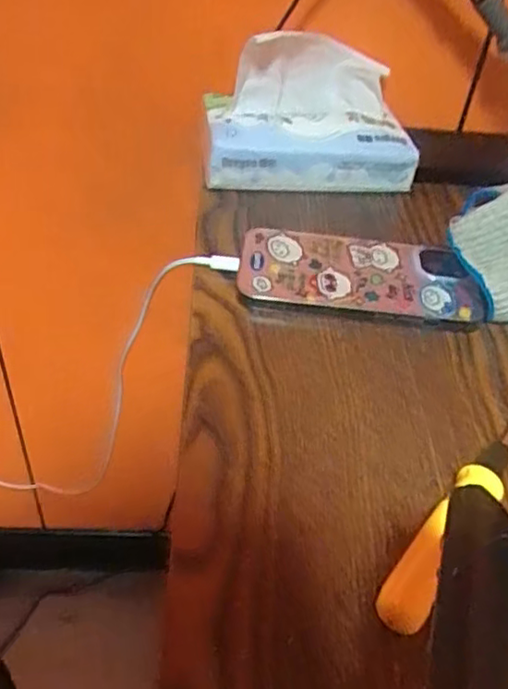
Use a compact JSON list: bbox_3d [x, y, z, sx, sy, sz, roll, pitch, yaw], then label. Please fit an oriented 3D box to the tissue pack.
[{"bbox_3d":[0.039,-0.161,0.442,0.141,0.093,0.060,-4,44,-11],"label":"tissue pack"}]

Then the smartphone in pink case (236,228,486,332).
[{"bbox_3d":[0.062,-0.040,0.384,0.138,0.015,0.064,5,43,-2],"label":"smartphone in pink case"}]

